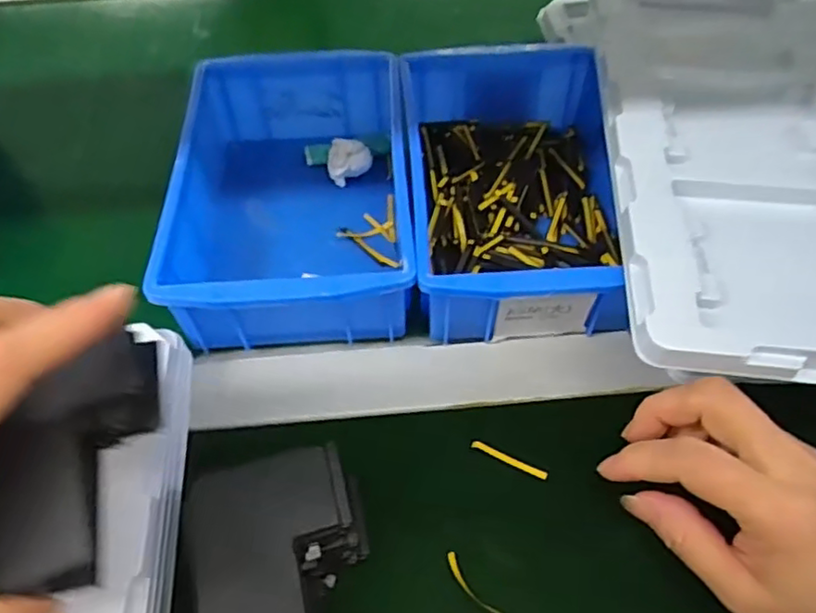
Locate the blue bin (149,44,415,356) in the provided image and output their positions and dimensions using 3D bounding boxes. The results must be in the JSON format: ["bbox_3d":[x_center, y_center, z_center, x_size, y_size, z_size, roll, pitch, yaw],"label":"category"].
[{"bbox_3d":[-0.067,-0.070,0.393,0.131,0.064,0.201,-3,53,-1],"label":"blue bin"}]

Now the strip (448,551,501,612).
[{"bbox_3d":[0.029,0.125,0.280,0.008,0.004,0.038,-33,59,-21],"label":"strip"}]

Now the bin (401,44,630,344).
[{"bbox_3d":[0.063,-0.076,0.391,0.121,0.063,0.205,1,53,2],"label":"bin"}]

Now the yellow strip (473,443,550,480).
[{"bbox_3d":[0.051,0.076,0.317,0.039,0.004,0.004,22,57,17],"label":"yellow strip"}]

